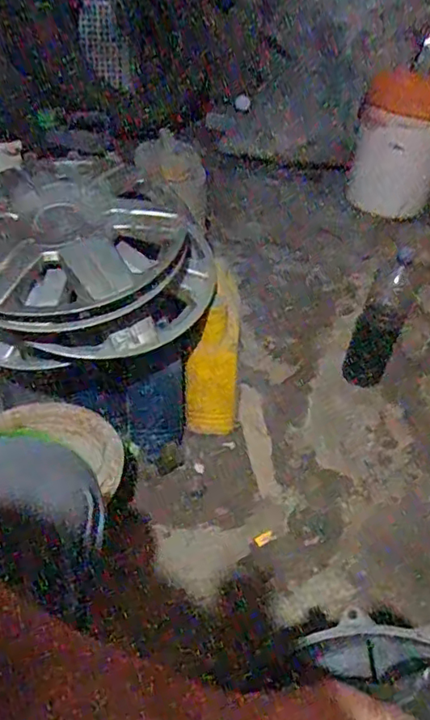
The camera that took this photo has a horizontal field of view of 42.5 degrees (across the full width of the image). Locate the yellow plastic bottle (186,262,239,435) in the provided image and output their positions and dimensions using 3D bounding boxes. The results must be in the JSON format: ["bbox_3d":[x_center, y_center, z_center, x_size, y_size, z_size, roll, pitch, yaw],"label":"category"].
[{"bbox_3d":[-0.005,0.012,0.976,0.094,0.313,0.075,-5,42,-11],"label":"yellow plastic bottle"}]

